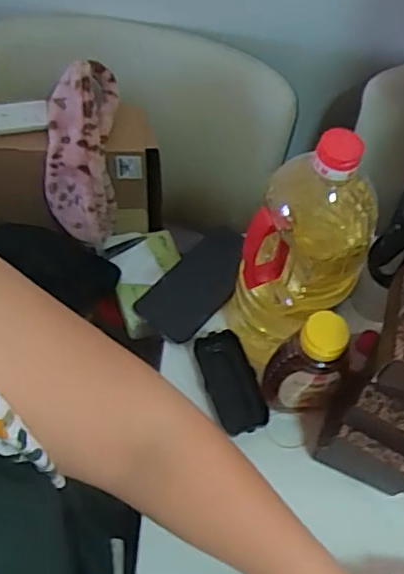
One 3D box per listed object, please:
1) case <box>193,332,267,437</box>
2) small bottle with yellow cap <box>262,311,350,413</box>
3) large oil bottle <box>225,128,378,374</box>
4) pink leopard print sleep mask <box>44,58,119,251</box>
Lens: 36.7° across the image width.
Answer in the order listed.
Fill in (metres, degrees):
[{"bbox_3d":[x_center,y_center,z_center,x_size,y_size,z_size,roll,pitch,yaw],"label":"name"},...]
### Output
[{"bbox_3d":[0.032,0.100,0.642,0.051,0.021,0.113,-16,63,-12],"label":"case"},{"bbox_3d":[0.097,0.081,0.580,0.058,0.140,0.053,-20,64,-14],"label":"small bottle with yellow cap"},{"bbox_3d":[0.095,-0.030,0.554,0.109,0.262,0.092,-28,66,-17],"label":"large oil bottle"},{"bbox_3d":[-0.152,-0.156,0.756,0.083,0.231,0.063,4,21,-1],"label":"pink leopard print sleep mask"}]

